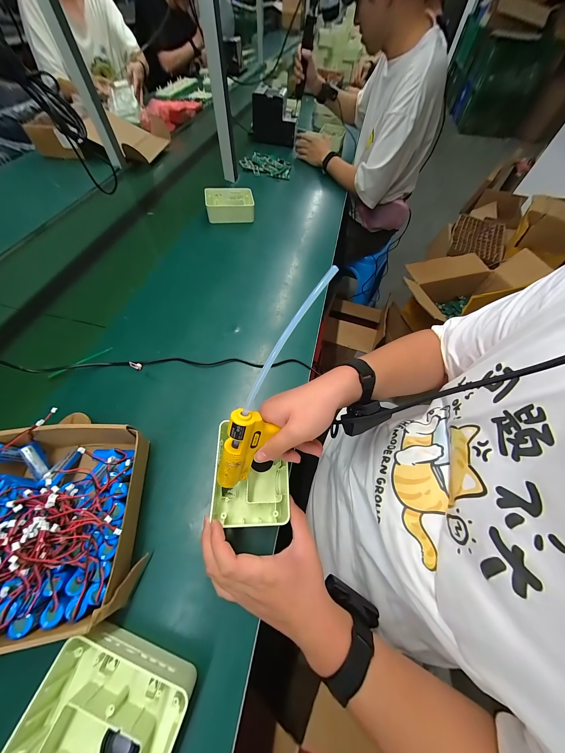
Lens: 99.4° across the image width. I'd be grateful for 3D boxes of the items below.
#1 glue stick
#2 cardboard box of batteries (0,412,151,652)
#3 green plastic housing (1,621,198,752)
[{"bbox_3d":[0.003,-0.039,0.267,0.011,0.011,0.184,38,104,18],"label":"glue stick"},{"bbox_3d":[-0.293,0.169,0.314,0.210,0.095,0.249,-5,60,-5],"label":"cardboard box of batteries"},{"bbox_3d":[-0.176,0.345,0.242,0.139,0.055,0.104,18,60,8],"label":"green plastic housing"}]

